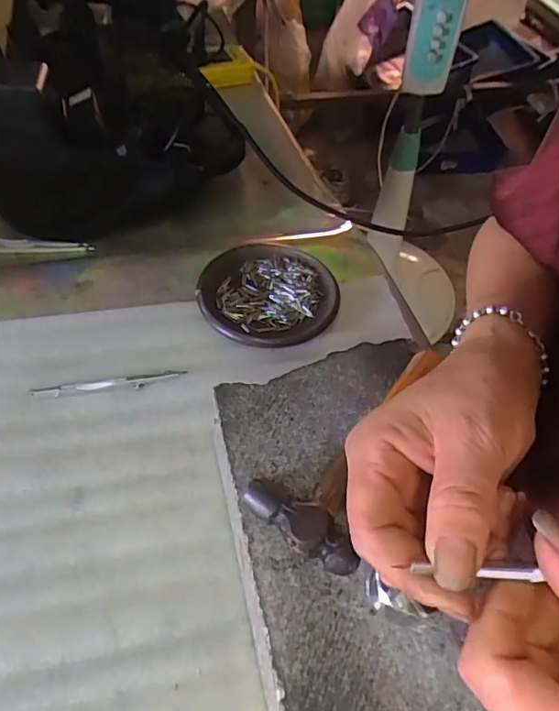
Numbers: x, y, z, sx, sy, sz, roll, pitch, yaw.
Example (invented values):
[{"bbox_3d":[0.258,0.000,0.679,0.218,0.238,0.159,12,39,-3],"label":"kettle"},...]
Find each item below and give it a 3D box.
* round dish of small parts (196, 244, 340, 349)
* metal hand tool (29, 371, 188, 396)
[{"bbox_3d":[-0.010,-0.052,0.439,0.111,0.012,0.113,1,52,-2],"label":"round dish of small parts"},{"bbox_3d":[-0.122,0.020,0.378,0.106,0.004,0.009,-9,53,-9],"label":"metal hand tool"}]

